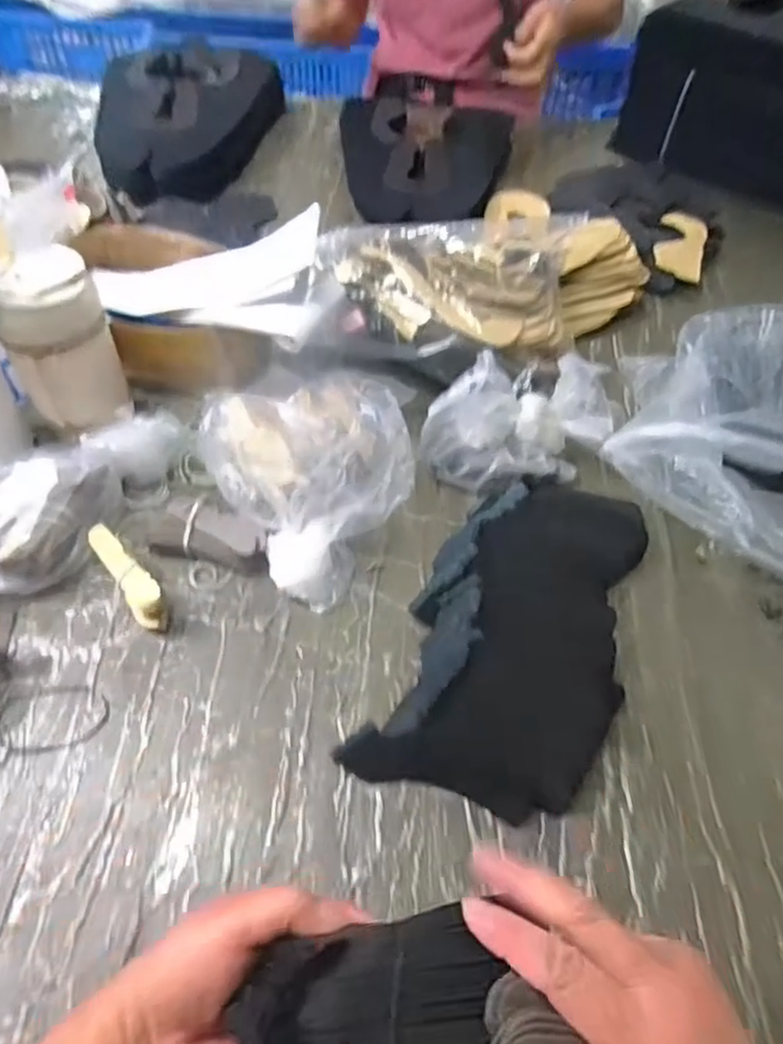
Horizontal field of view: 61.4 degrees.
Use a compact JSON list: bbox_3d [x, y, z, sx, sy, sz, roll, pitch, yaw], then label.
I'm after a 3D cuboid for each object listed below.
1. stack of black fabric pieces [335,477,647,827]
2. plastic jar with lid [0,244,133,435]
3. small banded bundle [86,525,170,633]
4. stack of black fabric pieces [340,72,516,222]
[{"bbox_3d":[0.098,0.069,0.484,0.151,0.044,0.284,22,55,13],"label":"stack of black fabric pieces"},{"bbox_3d":[-0.274,-0.145,0.545,0.084,0.127,0.071,-20,57,-18],"label":"plastic jar with lid"},{"bbox_3d":[-0.198,0.040,0.497,0.023,0.029,0.093,-34,76,-23],"label":"small banded bundle"},{"bbox_3d":[0.055,-0.550,0.936,0.250,0.051,0.364,-3,53,-6],"label":"stack of black fabric pieces"}]

